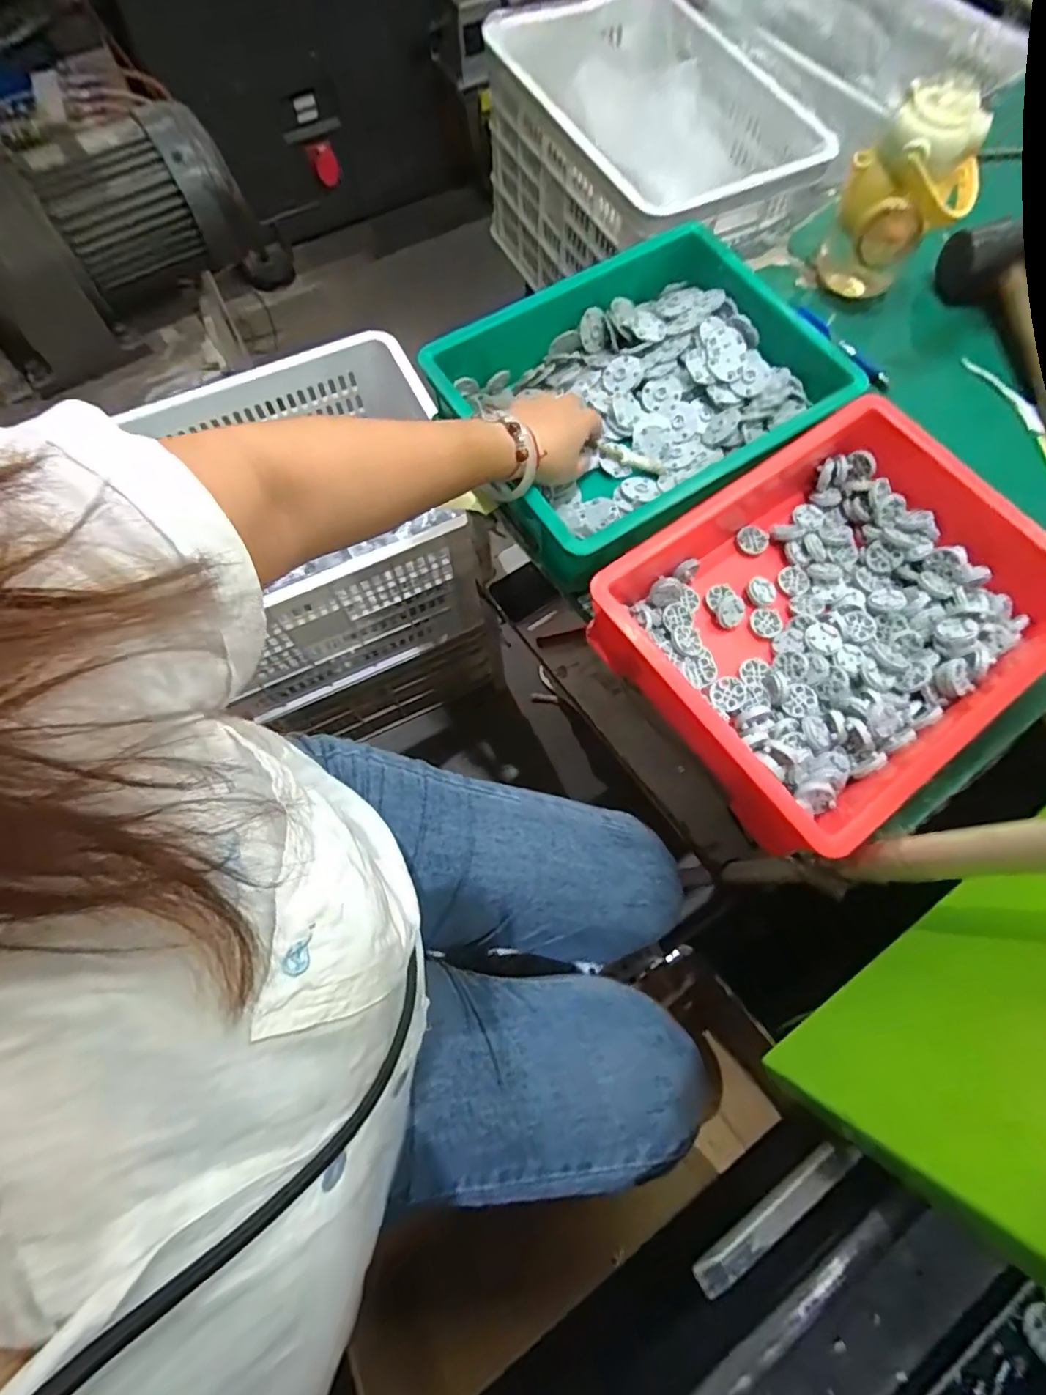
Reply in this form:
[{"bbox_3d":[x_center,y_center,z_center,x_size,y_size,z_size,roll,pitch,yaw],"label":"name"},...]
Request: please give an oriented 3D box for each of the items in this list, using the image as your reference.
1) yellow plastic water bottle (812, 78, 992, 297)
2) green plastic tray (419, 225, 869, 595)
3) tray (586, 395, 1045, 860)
[{"bbox_3d":[0.401,-0.528,0.614,0.088,0.171,0.108,-30,74,-11],"label":"yellow plastic water bottle"},{"bbox_3d":[0.121,-0.302,0.577,0.368,0.082,0.277,-35,75,-12],"label":"green plastic tray"},{"bbox_3d":[0.274,-0.080,0.502,0.358,0.088,0.267,-37,75,-13],"label":"tray"}]

